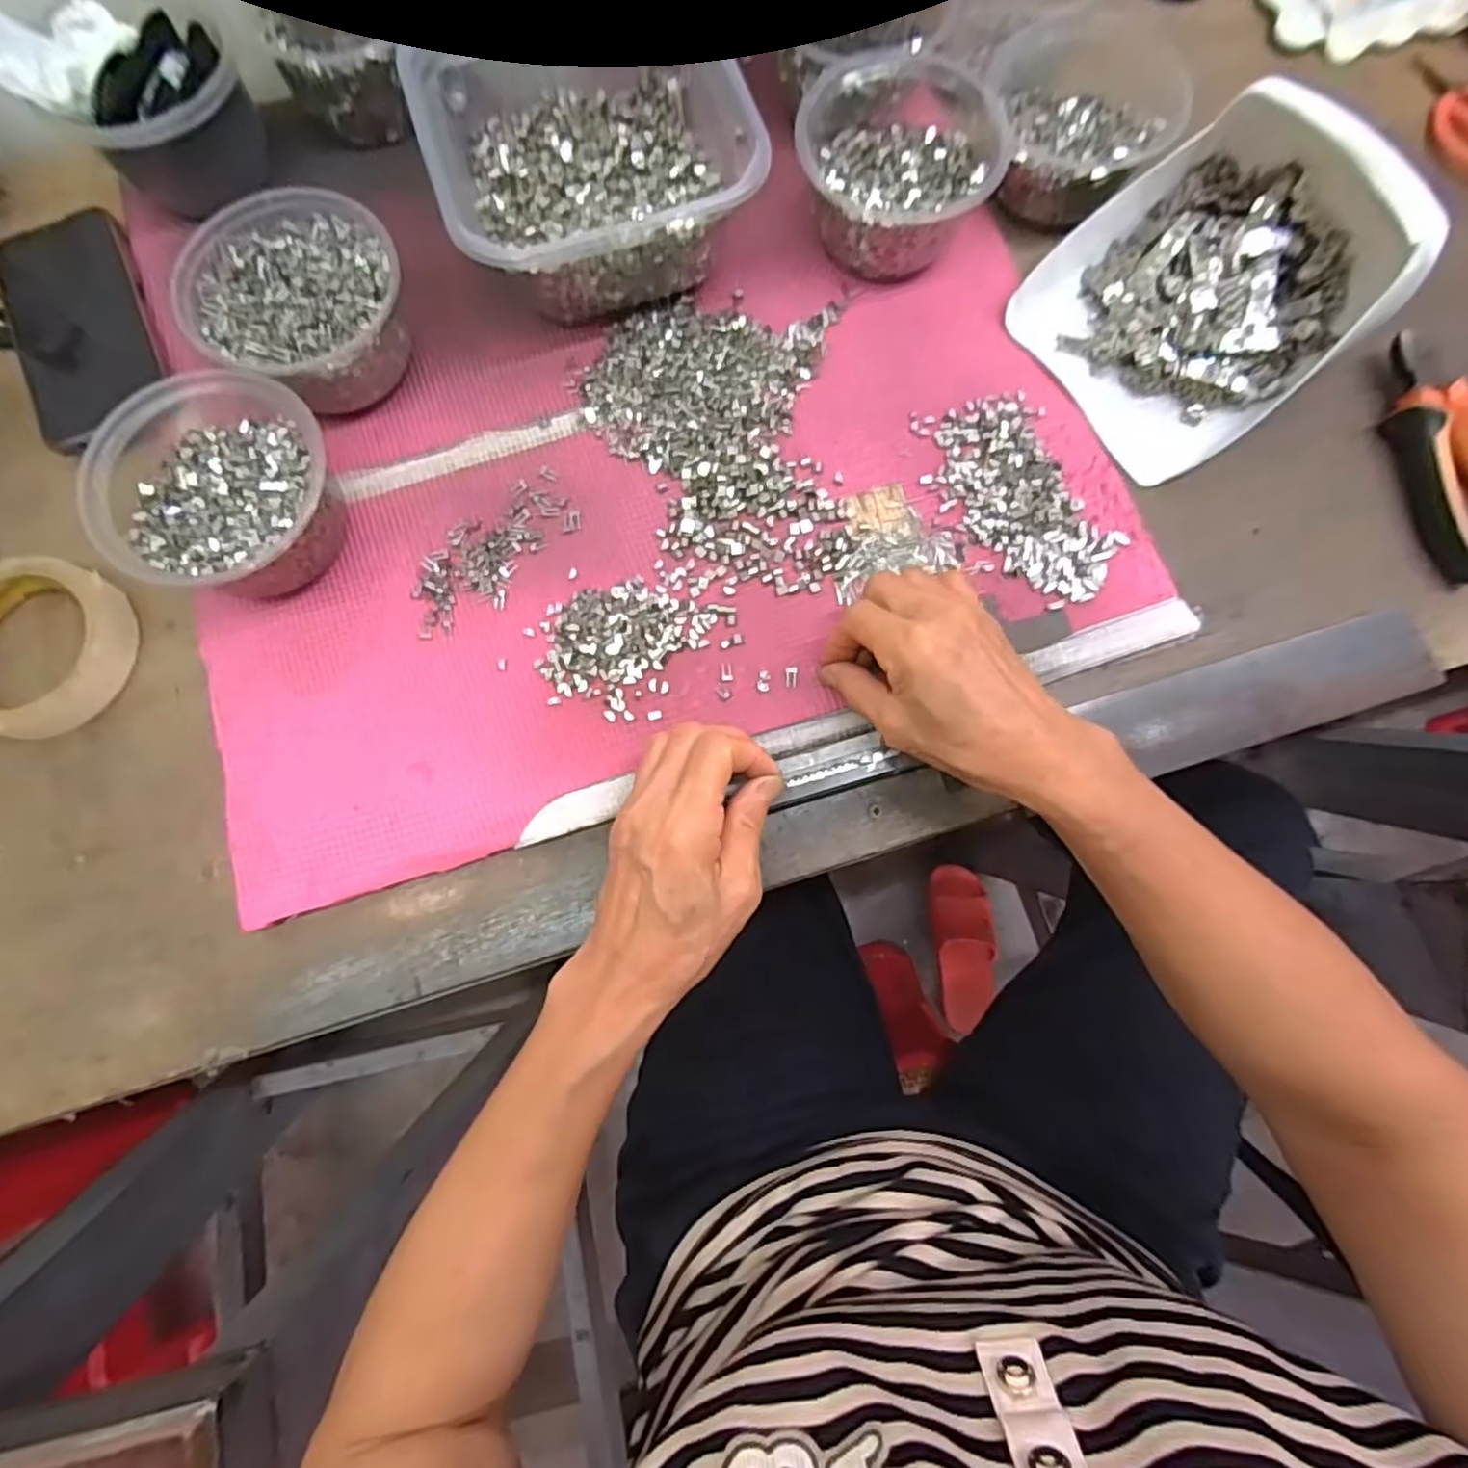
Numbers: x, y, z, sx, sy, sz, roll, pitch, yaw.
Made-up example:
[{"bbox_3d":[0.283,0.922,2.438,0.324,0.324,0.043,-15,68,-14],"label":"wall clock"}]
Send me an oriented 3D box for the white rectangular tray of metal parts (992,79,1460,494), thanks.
[{"bbox_3d":[0.276,-0.262,0.388,0.176,0.081,0.149,-37,81,-7],"label":"white rectangular tray of metal parts"}]

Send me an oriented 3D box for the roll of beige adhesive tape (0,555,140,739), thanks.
[{"bbox_3d":[-0.387,-0.048,0.378,0.093,0.018,0.096,0,79,0],"label":"roll of beige adhesive tape"}]

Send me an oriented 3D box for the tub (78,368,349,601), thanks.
[{"bbox_3d":[-0.263,-0.125,0.368,0.112,0.057,0.109,0,79,0],"label":"tub"}]

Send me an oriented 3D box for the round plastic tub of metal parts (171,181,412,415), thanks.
[{"bbox_3d":[-0.239,-0.239,0.394,0.108,0.057,0.113,0,79,0],"label":"round plastic tub of metal parts"}]

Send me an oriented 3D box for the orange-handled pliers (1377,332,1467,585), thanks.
[{"bbox_3d":[0.418,-0.163,0.403,0.053,0.024,0.148,-15,79,-3],"label":"orange-handled pliers"}]

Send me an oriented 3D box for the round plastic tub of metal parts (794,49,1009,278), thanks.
[{"bbox_3d":[0.095,-0.345,0.412,0.111,0.060,0.133,6,79,1],"label":"round plastic tub of metal parts"}]

